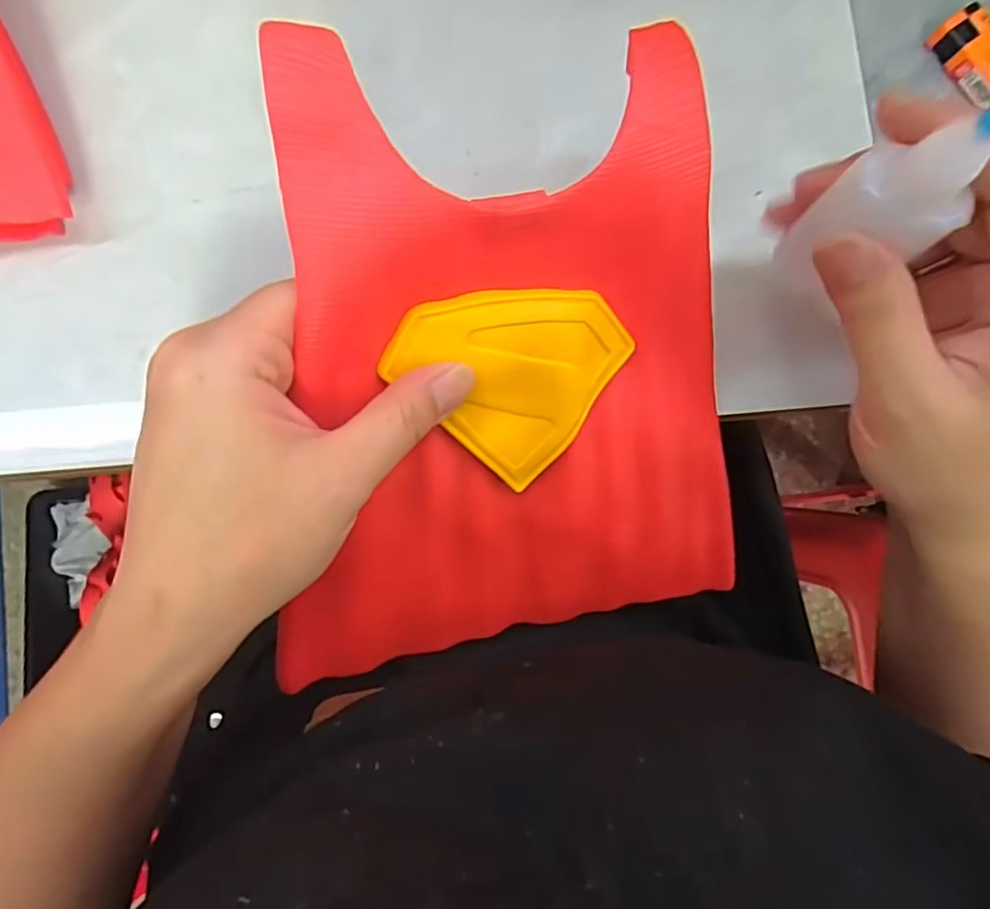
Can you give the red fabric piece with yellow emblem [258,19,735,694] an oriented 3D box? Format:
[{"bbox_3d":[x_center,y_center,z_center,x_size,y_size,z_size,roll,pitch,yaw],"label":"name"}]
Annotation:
[{"bbox_3d":[0.007,-0.017,0.211,0.172,0.017,0.211,-9,119,-12],"label":"red fabric piece with yellow emblem"}]

